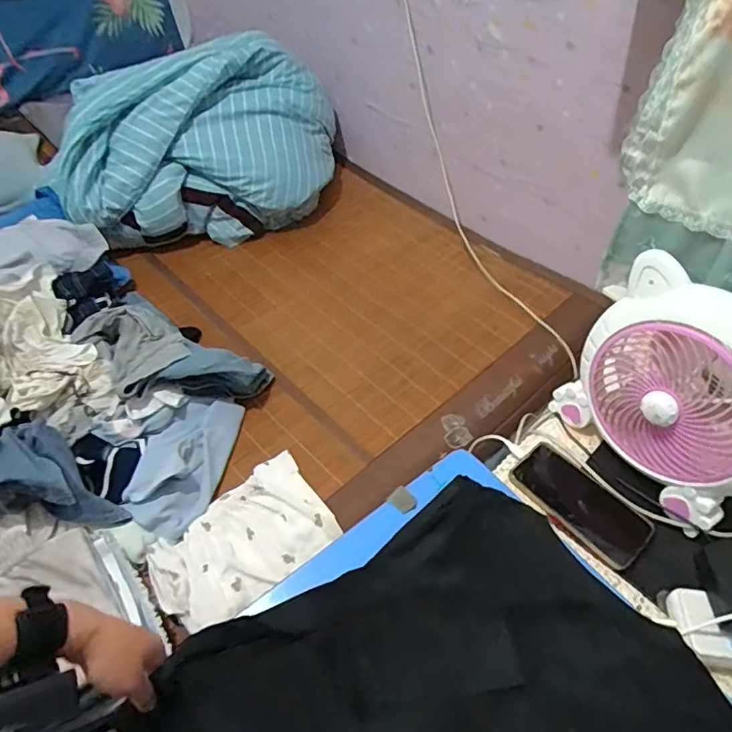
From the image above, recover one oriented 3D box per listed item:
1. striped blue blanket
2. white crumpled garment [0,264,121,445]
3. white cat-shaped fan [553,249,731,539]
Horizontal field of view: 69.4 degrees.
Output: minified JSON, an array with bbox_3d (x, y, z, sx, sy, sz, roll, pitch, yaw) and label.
[{"bbox_3d":[-0.429,-0.567,1.425,0.713,0.428,0.361,-8,51,-9],"label":"striped blue blanket"},{"bbox_3d":[-0.710,-0.003,0.995,0.354,0.138,0.400,-33,58,-26],"label":"white crumpled garment"},{"bbox_3d":[0.344,0.033,0.584,0.073,0.224,0.232,-29,57,-24],"label":"white cat-shaped fan"}]

